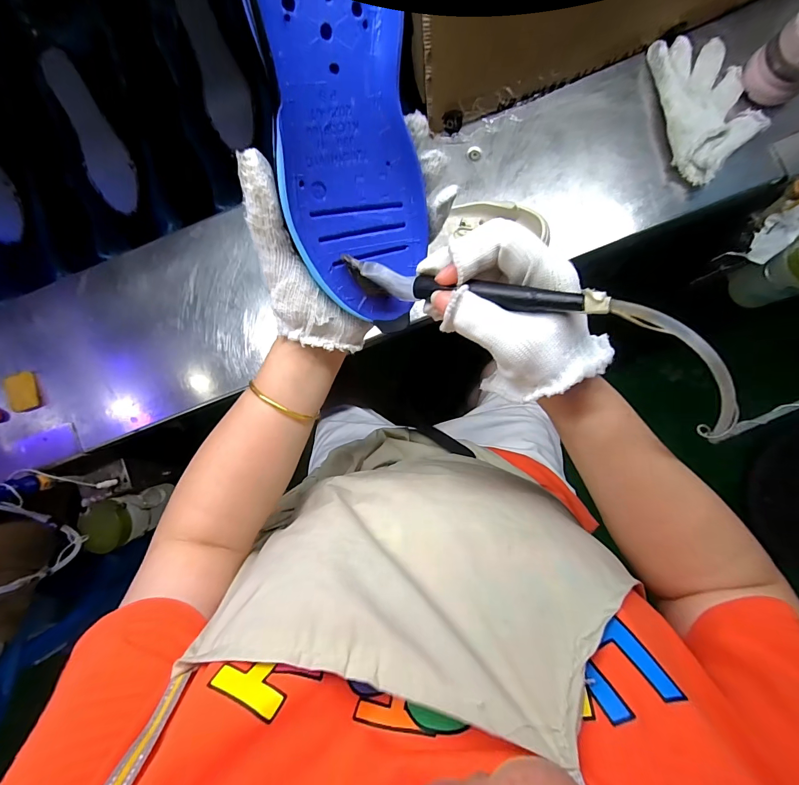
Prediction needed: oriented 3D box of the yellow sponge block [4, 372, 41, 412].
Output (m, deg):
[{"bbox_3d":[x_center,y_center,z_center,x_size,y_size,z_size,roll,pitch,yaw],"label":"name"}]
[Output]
[{"bbox_3d":[-0.522,-0.001,0.514,0.033,0.020,0.052,-15,86,4],"label":"yellow sponge block"}]

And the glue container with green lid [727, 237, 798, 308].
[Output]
[{"bbox_3d":[0.567,-0.178,0.530,0.089,0.143,0.076,-22,85,4],"label":"glue container with green lid"}]

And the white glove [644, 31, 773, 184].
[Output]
[{"bbox_3d":[0.372,-0.345,0.448,0.101,0.025,0.178,-12,86,5],"label":"white glove"}]

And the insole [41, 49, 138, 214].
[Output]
[{"bbox_3d":[-0.437,-0.369,0.531,0.057,0.015,0.198,-18,107,4],"label":"insole"}]

